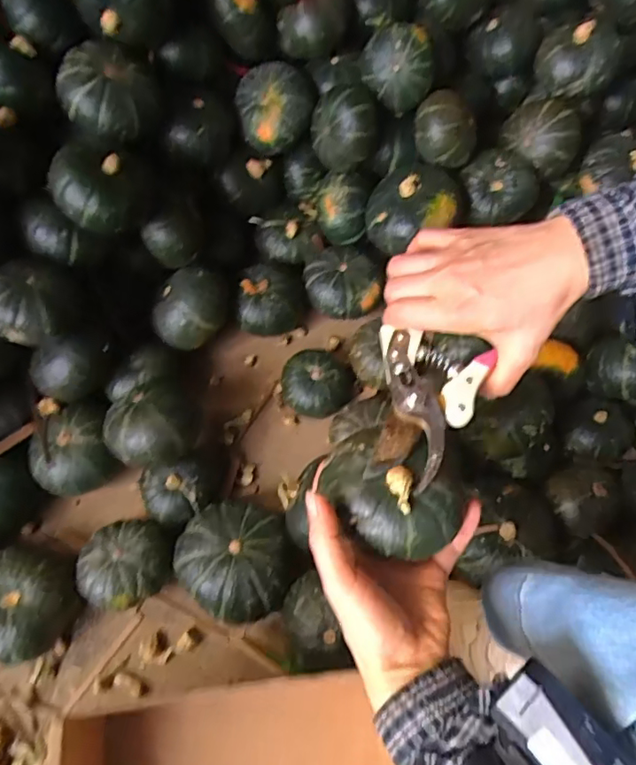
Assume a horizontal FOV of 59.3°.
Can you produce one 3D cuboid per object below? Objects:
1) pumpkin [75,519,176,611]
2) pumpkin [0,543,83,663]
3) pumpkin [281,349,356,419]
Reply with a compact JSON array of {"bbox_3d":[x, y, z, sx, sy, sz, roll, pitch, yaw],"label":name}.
[{"bbox_3d":[-0.172,0.165,0.509,0.079,0.050,0.075,0,65,-2],"label":"pumpkin"},{"bbox_3d":[-0.257,0.193,0.494,0.088,0.054,0.090,1,65,-2],"label":"pumpkin"},{"bbox_3d":[0.001,0.001,0.587,0.076,0.044,0.070,0,65,-2],"label":"pumpkin"}]

